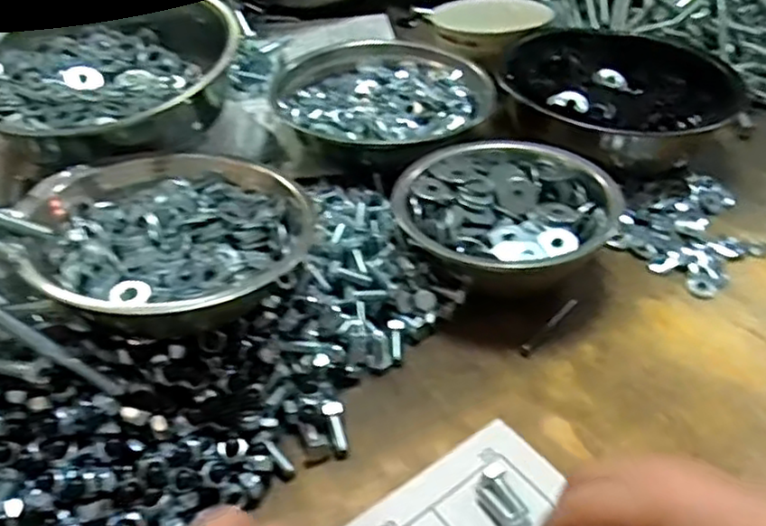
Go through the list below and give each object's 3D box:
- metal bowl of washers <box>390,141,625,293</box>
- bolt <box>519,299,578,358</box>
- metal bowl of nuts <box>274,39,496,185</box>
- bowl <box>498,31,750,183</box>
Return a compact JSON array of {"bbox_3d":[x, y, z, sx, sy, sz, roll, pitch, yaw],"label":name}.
[{"bbox_3d":[0.091,-0.043,0.552,0.161,0.058,0.148,1,41,-1],"label":"metal bowl of washers"},{"bbox_3d":[0.128,0.049,0.525,0.008,0.005,0.079,30,49,29],"label":"bolt"},{"bbox_3d":[-0.004,-0.156,0.710,0.203,0.078,0.183,-31,50,-31],"label":"metal bowl of nuts"},{"bbox_3d":[0.229,-0.172,0.703,0.205,0.063,0.206,1,41,-1],"label":"bowl"}]

